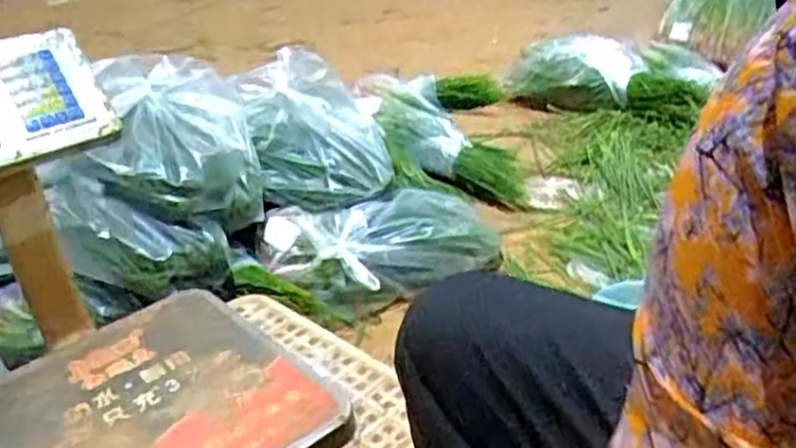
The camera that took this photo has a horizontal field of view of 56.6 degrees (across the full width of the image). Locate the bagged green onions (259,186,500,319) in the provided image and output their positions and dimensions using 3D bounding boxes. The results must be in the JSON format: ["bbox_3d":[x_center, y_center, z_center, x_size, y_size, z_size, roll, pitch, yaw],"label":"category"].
[{"bbox_3d":[-0.024,0.035,1.338,0.428,0.131,0.199,-16,30,-18],"label":"bagged green onions"}]

